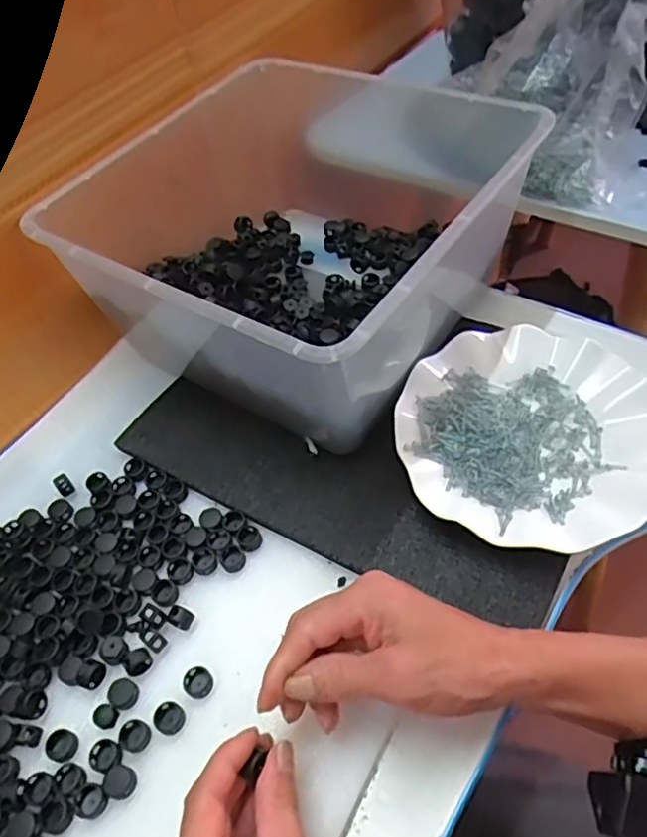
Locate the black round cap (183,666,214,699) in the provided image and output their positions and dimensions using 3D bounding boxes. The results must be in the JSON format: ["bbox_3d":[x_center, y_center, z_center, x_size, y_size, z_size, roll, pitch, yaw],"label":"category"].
[{"bbox_3d":[-0.078,0.163,0.387,0.017,0.006,0.017,-4,52,6],"label":"black round cap"}]

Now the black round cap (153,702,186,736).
[{"bbox_3d":[-0.093,0.180,0.375,0.017,0.005,0.017,-4,52,6],"label":"black round cap"}]

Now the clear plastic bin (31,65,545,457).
[{"bbox_3d":[-0.020,-0.159,0.513,0.306,0.142,0.307,27,64,24],"label":"clear plastic bin"}]

